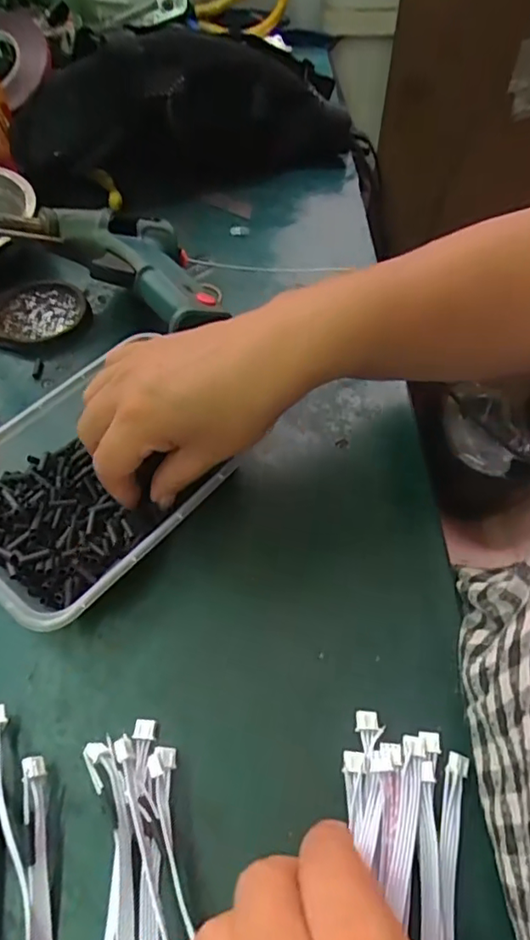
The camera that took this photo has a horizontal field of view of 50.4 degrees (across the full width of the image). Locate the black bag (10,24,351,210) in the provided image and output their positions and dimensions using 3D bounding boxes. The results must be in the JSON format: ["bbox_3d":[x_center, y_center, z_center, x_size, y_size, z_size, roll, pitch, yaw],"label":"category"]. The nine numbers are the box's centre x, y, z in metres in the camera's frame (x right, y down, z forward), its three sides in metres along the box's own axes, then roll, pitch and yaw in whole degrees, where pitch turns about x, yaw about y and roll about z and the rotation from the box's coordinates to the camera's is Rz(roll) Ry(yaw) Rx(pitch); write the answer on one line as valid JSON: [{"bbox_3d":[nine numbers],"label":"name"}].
[{"bbox_3d":[-0.062,-0.312,0.486,0.287,0.109,0.110,-21,59,-15],"label":"black bag"}]

